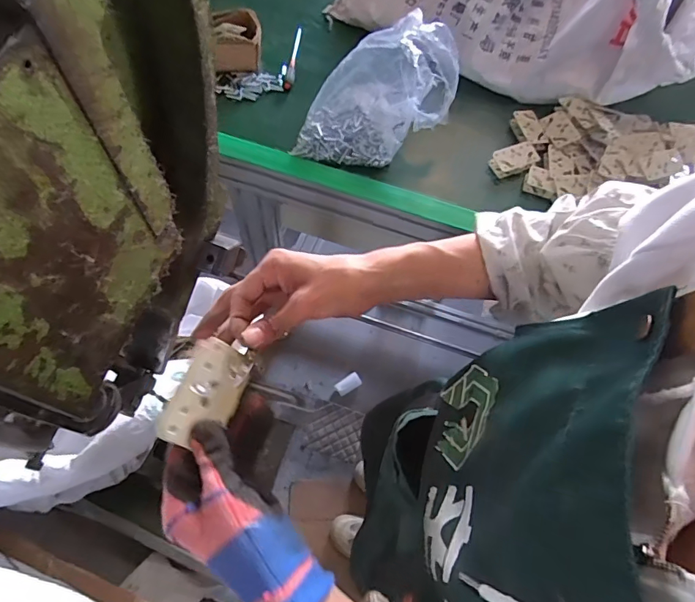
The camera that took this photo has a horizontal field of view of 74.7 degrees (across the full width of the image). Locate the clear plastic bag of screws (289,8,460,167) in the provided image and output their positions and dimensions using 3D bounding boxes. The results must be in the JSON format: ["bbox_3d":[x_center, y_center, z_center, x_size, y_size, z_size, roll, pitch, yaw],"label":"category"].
[{"bbox_3d":[0.046,-0.314,0.709,0.247,0.184,0.131,4,65,-2],"label":"clear plastic bag of screws"}]

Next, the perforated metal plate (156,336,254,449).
[{"bbox_3d":[-0.106,0.070,0.340,0.044,0.025,0.074,36,63,-26],"label":"perforated metal plate"}]

